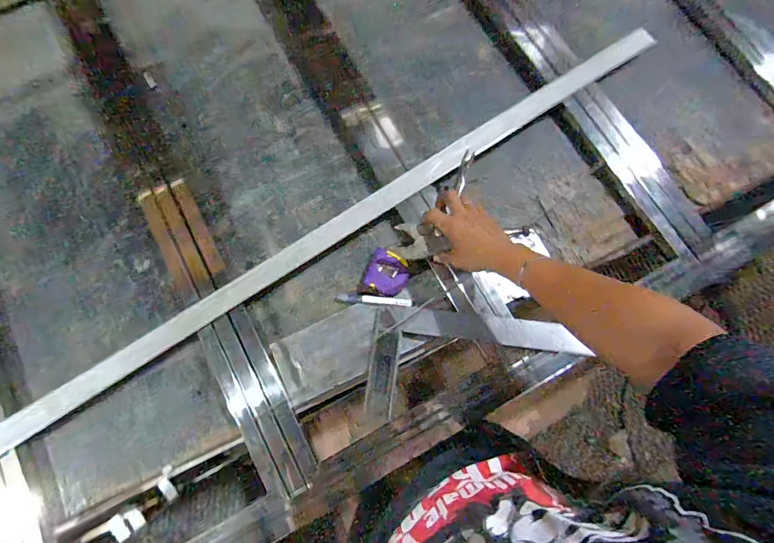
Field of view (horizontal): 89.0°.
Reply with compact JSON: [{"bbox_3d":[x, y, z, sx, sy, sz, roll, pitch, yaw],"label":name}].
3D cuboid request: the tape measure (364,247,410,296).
[{"bbox_3d":[0.002,0.003,0.669,0.069,0.025,0.068,26,77,5],"label":"tape measure"}]

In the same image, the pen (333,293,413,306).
[{"bbox_3d":[-0.022,0.049,0.675,0.129,0.016,0.016,5,76,0],"label":"pen"}]

